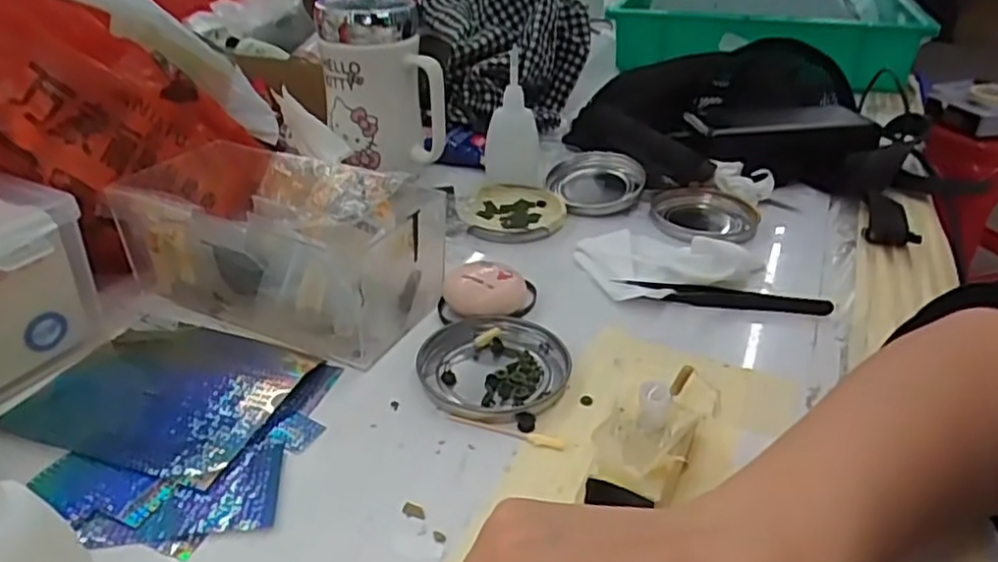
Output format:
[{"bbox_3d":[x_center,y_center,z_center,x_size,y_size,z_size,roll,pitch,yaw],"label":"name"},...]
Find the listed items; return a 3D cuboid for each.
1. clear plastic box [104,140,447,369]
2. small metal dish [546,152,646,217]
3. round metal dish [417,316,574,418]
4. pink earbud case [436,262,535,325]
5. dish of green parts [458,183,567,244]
[{"bbox_3d":[-0.130,-0.024,0.418,0.177,0.073,0.105,18,35,25],"label":"clear plastic box"},{"bbox_3d":[0.079,-0.082,0.565,0.066,0.023,0.079,-6,32,-12],"label":"small metal dish"},{"bbox_3d":[-0.003,0.045,0.373,0.078,0.010,0.075,1,31,-1],"label":"round metal dish"},{"bbox_3d":[-0.006,0.005,0.420,0.055,0.025,0.043,2,31,1],"label":"pink earbud case"},{"bbox_3d":[0.008,-0.053,0.529,0.076,0.010,0.079,1,31,-1],"label":"dish of green parts"}]

